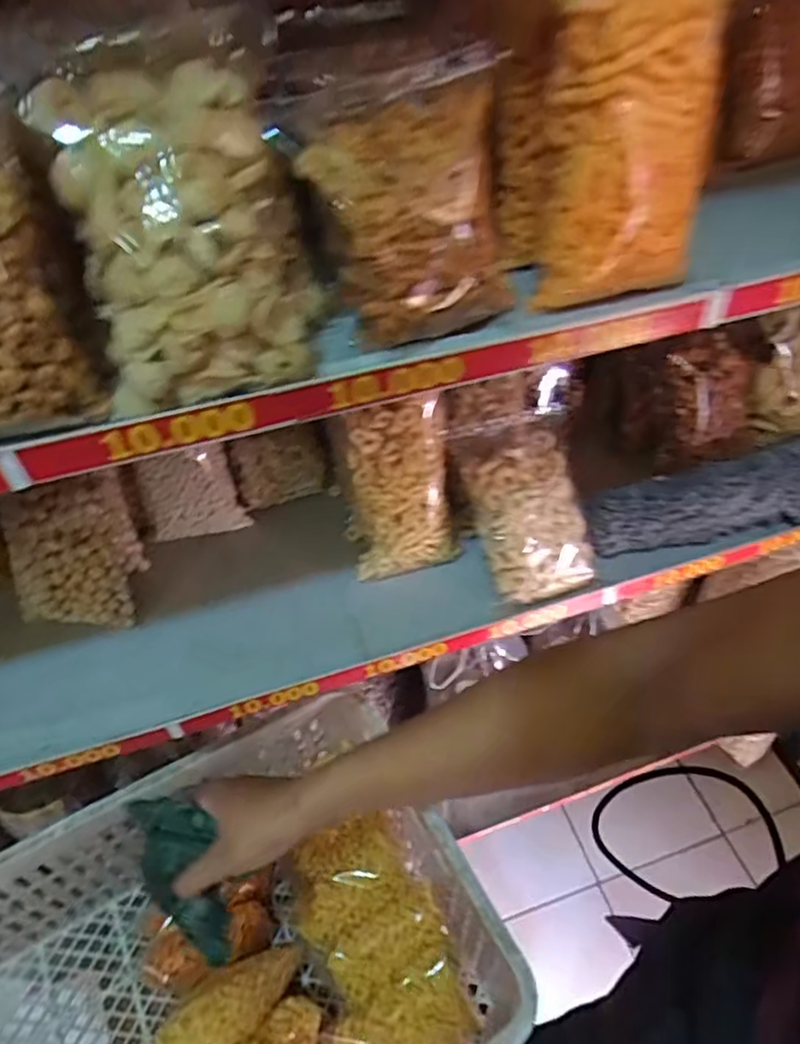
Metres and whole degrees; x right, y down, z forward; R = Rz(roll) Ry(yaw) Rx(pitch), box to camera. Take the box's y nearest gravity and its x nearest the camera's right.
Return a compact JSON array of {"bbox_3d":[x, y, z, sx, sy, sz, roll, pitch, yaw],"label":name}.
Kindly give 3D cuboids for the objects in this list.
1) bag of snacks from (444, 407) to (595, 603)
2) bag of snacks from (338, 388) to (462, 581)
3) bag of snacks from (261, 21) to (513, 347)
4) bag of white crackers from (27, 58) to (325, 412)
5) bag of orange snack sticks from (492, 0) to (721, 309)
[{"bbox_3d":[0.138,-0.015,0.707,0.124,0.041,0.193,-15,91,-10],"label":"bag of snacks"},{"bbox_3d":[-0.001,-0.032,0.698,0.114,0.203,0.067,-5,48,-2],"label":"bag of snacks"},{"bbox_3d":[0.002,-0.191,0.395,0.131,0.158,0.047,-14,49,-9],"label":"bag of snacks"},{"bbox_3d":[-0.116,-0.166,0.390,0.139,0.178,0.088,-14,27,-15],"label":"bag of white crackers"},{"bbox_3d":[0.134,-0.256,0.422,0.110,0.182,0.115,-13,49,-9],"label":"bag of orange snack sticks"}]

